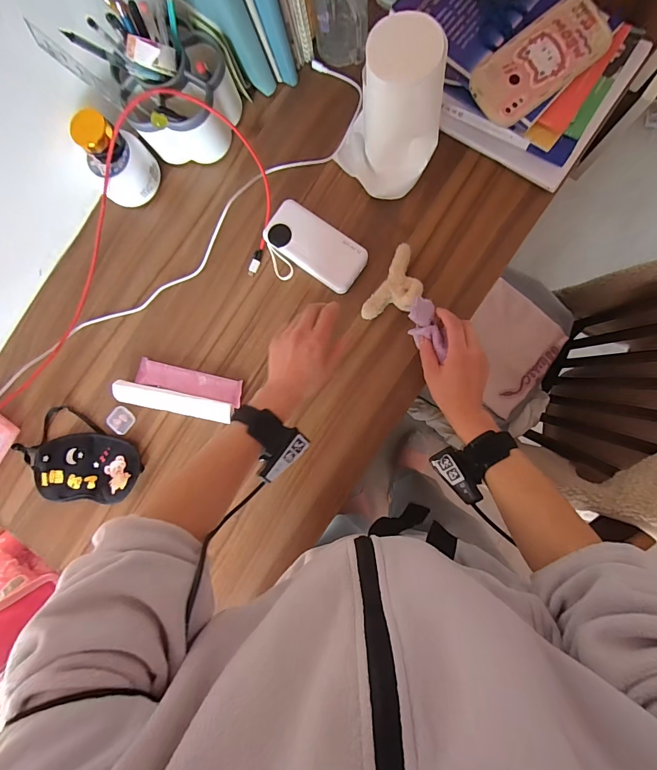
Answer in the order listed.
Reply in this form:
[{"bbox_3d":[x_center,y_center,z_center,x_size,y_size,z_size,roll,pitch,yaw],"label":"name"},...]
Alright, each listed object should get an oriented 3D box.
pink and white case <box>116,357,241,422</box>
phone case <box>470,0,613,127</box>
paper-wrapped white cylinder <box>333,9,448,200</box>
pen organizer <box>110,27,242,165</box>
[{"bbox_3d":[-0.220,0.009,0.559,0.182,0.024,0.069,12,89,6],"label":"pink and white case"},{"bbox_3d":[0.257,-0.399,0.462,0.167,0.018,0.085,-38,85,3],"label":"phone case"},{"bbox_3d":[0.072,-0.328,0.467,0.129,0.170,0.104,14,89,6],"label":"paper-wrapped white cylinder"},{"bbox_3d":[-0.206,-0.397,0.509,0.152,0.143,0.125,-27,85,4],"label":"pen organizer"}]

